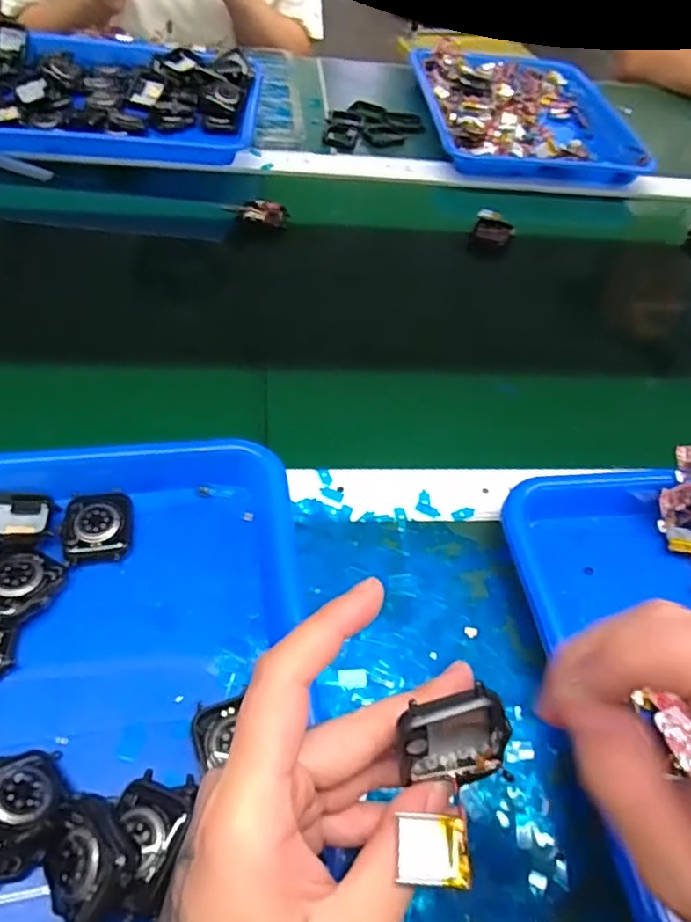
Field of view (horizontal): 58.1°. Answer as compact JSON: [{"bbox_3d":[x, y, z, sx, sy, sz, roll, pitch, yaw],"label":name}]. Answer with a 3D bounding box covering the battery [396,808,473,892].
[{"bbox_3d":[0.028,0.119,0.191,0.021,0.004,0.019,7,53,1],"label":"battery"}]

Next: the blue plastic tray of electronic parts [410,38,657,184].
[{"bbox_3d":[0.225,-0.442,0.782,0.249,0.031,0.294,0,53,-8],"label":"blue plastic tray of electronic parts"}]

